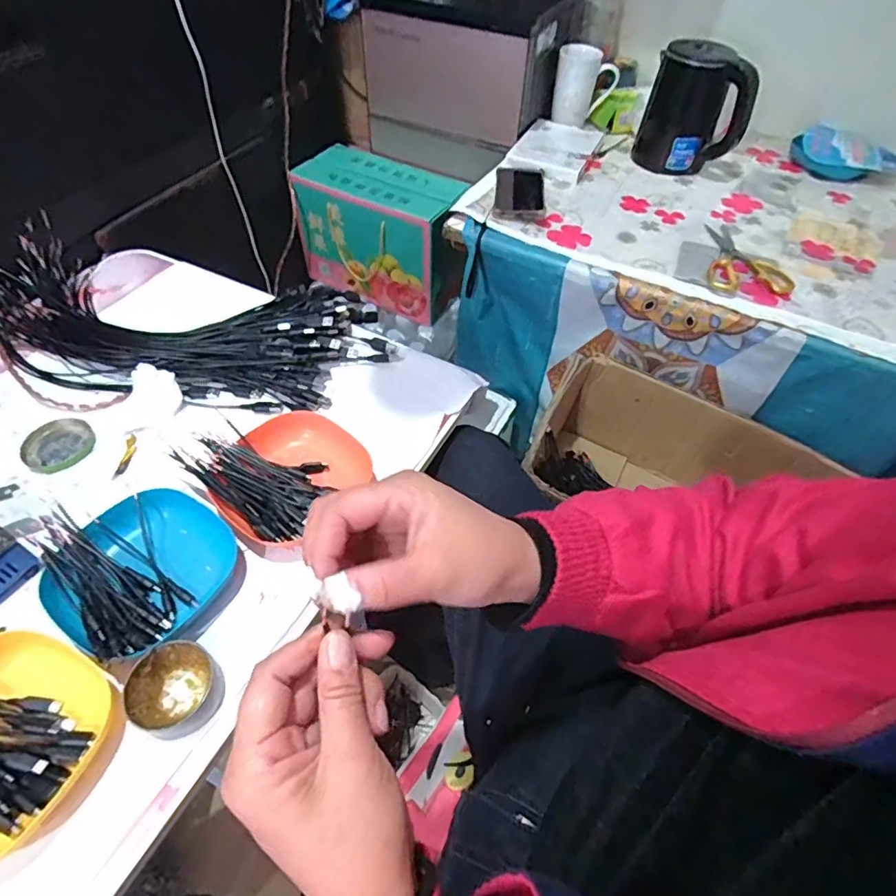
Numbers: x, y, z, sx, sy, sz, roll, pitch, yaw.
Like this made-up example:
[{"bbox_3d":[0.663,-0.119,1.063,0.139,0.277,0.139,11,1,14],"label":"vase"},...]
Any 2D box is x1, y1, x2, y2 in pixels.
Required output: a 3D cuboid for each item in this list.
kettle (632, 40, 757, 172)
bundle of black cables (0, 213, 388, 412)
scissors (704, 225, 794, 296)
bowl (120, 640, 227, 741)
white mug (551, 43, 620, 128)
[{"bbox_3d":[0.418,-0.570,0.910,0.168,0.174,0.124,19,54,12],"label":"kettle"},{"bbox_3d":[-0.326,-0.154,0.667,0.501,0.049,0.218,7,53,3],"label":"bundle of black cables"},{"bbox_3d":[0.428,-0.271,0.781,0.110,0.011,0.170,11,53,6],"label":"scissors"},{"bbox_3d":[-0.208,0.182,0.413,0.064,0.029,0.060,1,52,-2],"label":"bowl"},{"bbox_3d":[0.254,-0.668,1.007,0.114,0.111,0.079,11,53,6],"label":"white mug"}]

